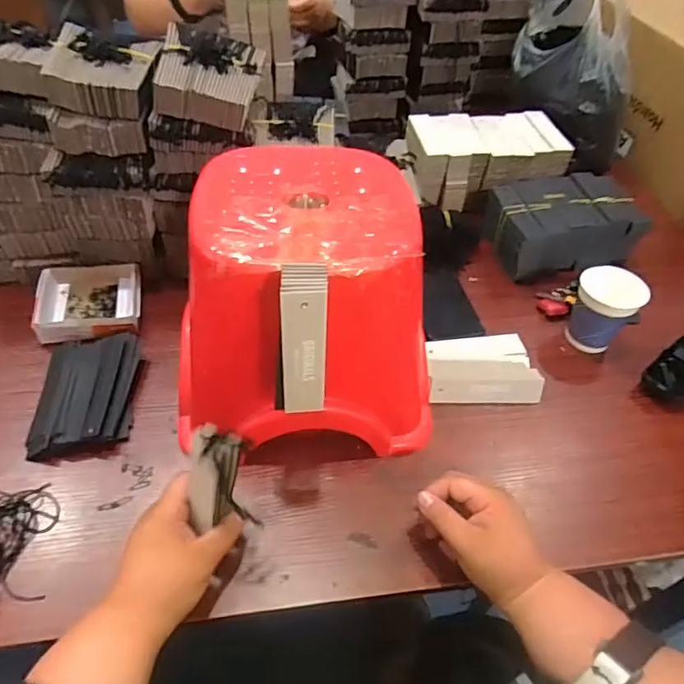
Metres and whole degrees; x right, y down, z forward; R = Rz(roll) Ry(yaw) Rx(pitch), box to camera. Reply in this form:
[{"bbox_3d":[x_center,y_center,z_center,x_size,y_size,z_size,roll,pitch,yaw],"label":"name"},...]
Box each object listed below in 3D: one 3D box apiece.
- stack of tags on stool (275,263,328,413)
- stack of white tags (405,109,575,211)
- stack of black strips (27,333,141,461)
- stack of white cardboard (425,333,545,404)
[{"bbox_3d":[-0.030,-0.001,0.414,0.037,0.121,0.046,3,47,-3],"label":"stack of tags on stool"},{"bbox_3d":[0.217,-0.296,0.851,0.254,0.080,0.147,-9,49,-14],"label":"stack of white tags"},{"bbox_3d":[-0.269,0.052,0.565,0.098,0.029,0.140,-4,48,-10],"label":"stack of black strips"},{"bbox_3d":[0.161,0.020,0.623,0.129,0.029,0.101,1,48,-5],"label":"stack of white cardboard"}]

